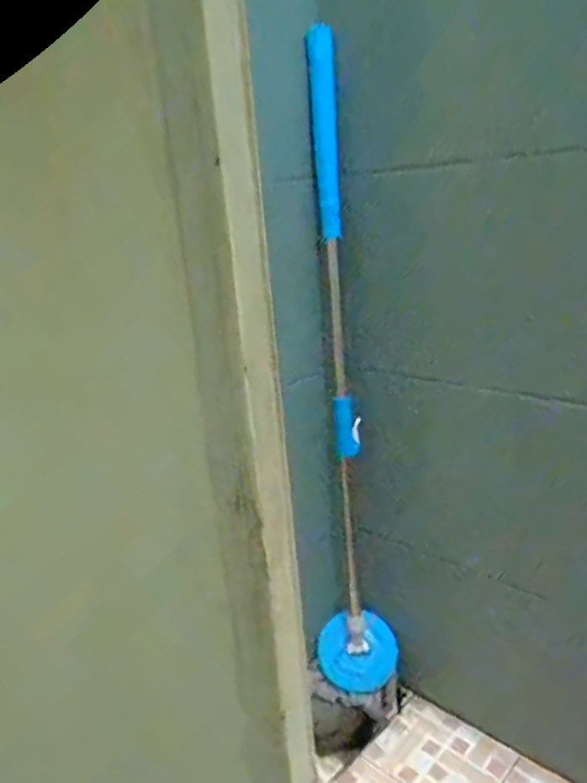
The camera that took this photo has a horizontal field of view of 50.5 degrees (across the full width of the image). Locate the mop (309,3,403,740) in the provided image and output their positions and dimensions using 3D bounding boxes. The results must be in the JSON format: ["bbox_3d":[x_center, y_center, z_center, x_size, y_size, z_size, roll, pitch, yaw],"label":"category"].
[{"bbox_3d":[0.077,0.045,0.973,0.144,1.106,0.207,-3,18,4],"label":"mop"}]

